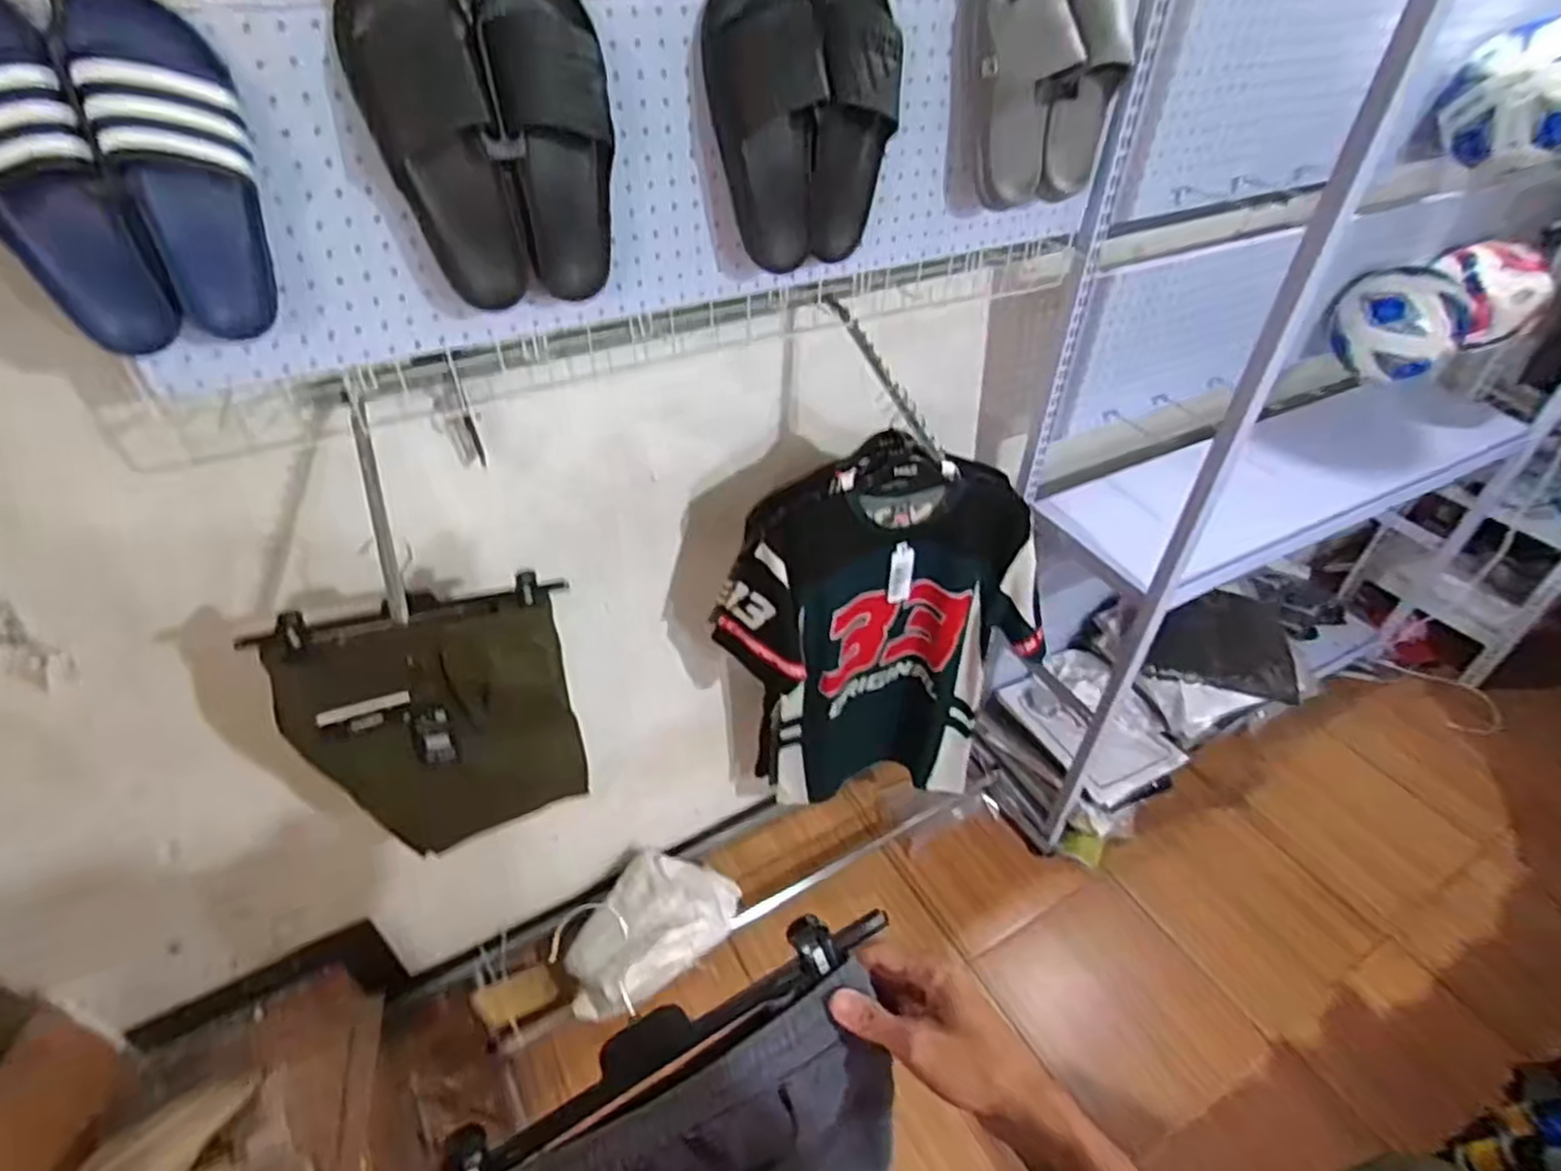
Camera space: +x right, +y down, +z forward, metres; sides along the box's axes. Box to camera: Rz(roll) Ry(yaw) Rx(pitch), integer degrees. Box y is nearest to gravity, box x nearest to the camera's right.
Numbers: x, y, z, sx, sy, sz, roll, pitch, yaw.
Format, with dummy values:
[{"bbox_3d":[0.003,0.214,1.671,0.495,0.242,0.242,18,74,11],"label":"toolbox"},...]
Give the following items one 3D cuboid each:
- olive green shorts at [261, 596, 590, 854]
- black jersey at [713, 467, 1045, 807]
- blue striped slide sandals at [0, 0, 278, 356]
[{"bbox_3d":[-0.427,0.196,1.014,0.322,0.388,0.052,-16,45,-12],"label":"olive green shorts"},{"bbox_3d":[0.172,0.126,1.345,0.528,0.677,0.113,-7,44,-3],"label":"black jersey"},{"bbox_3d":[-0.521,-0.320,0.614,0.196,0.232,0.059,-23,47,-19],"label":"blue striped slide sandals"}]

